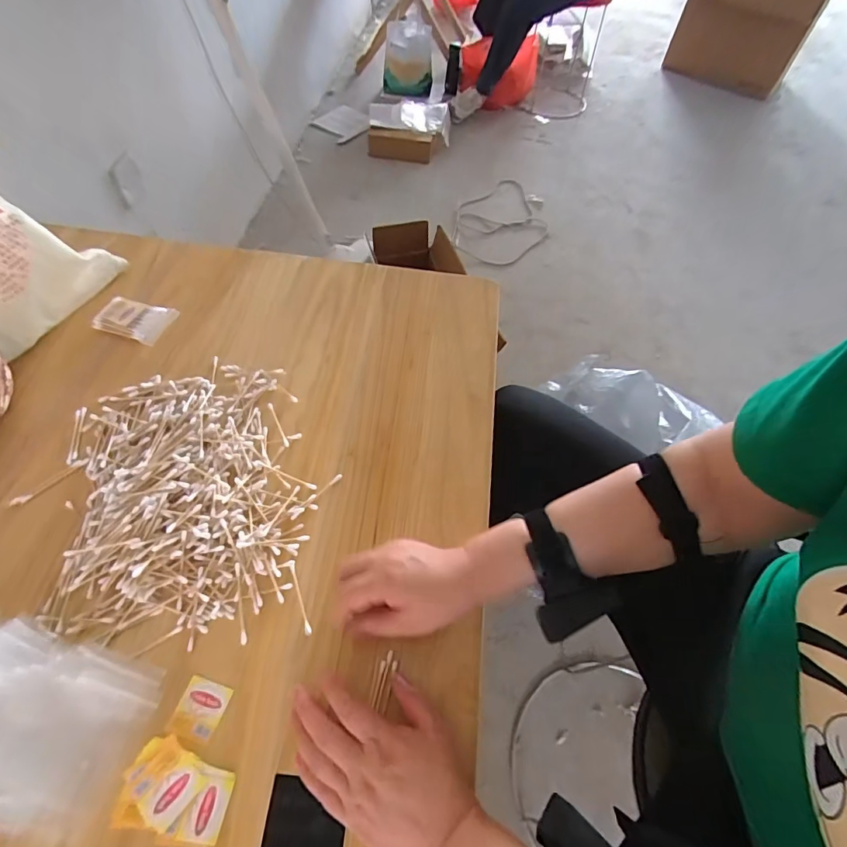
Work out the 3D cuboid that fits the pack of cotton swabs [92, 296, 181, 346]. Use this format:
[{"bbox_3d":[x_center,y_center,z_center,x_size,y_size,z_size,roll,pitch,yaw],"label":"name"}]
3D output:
[{"bbox_3d":[-0.390,-0.142,0.631,0.093,0.012,0.062,15,58,7],"label":"pack of cotton swabs"}]

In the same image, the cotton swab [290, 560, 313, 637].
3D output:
[{"bbox_3d":[-0.120,0.167,0.453,0.006,0.004,0.072,-17,59,-13],"label":"cotton swab"}]

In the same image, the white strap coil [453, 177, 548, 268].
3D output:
[{"bbox_3d":[0.292,-0.782,1.745,0.344,0.026,0.605,7,56,1],"label":"white strap coil"}]

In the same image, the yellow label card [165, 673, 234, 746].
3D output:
[{"bbox_3d":[-0.190,0.242,0.398,0.038,0.004,0.042,16,58,7],"label":"yellow label card"}]

